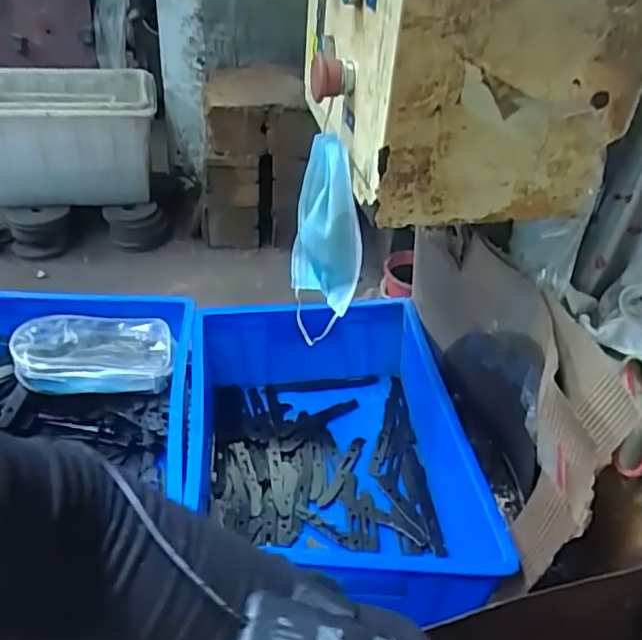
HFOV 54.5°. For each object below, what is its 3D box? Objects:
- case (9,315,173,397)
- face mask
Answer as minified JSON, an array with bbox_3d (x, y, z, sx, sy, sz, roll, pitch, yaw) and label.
[{"bbox_3d":[-0.294,0.042,0.815,0.196,0.051,0.113,-5,39,-12],"label":"case"},{"bbox_3d":[0.005,-0.079,0.609,0.057,0.197,0.078,0,38,-7],"label":"face mask"}]

